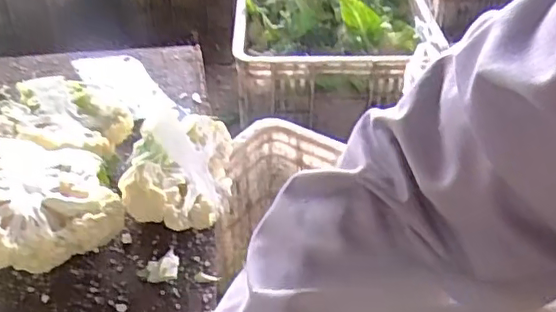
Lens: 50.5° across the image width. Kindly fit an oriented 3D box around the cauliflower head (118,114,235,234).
[{"bbox_3d":[-0.099,0.009,0.593,0.103,0.088,0.118,-2,38,-4],"label":"cauliflower head"}]

